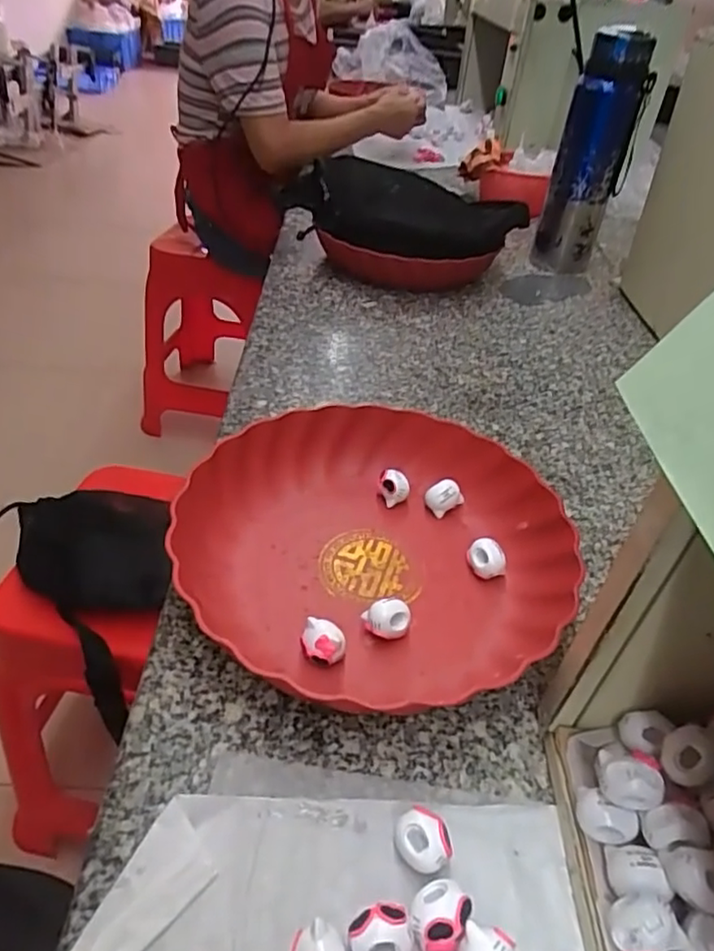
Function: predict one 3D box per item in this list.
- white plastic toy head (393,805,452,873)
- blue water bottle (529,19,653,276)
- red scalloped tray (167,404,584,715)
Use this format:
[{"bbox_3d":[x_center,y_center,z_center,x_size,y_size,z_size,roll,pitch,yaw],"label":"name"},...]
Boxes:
[{"bbox_3d":[0.029,0.163,0.278,0.025,0.018,0.020,23,42,19],"label":"white plastic toy head"},{"bbox_3d":[0.297,-0.400,0.796,0.084,0.271,0.079,22,42,18],"label":"blue water bottle"},{"bbox_3d":[0.010,0.041,0.404,0.241,0.050,0.228,0,40,-8],"label":"red scalloped tray"}]

